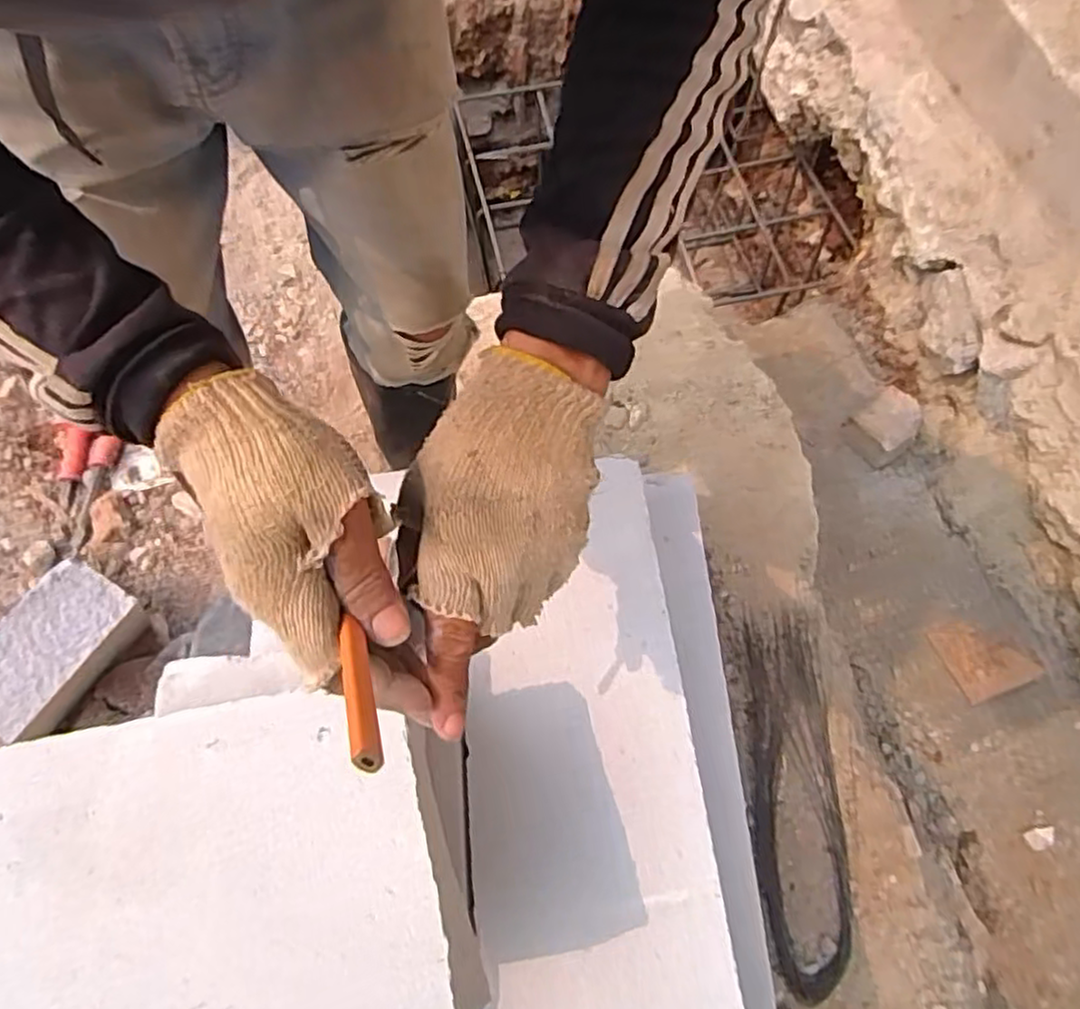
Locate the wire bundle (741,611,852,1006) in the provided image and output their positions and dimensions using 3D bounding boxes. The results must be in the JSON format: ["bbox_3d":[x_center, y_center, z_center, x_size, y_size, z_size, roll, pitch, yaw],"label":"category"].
[{"bbox_3d":[0.311,0.345,0.858,0.100,0.029,0.423,1,64,0],"label":"wire bundle"}]

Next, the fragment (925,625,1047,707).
[{"bbox_3d":[0.759,0.256,1.212,0.139,0.025,0.130,-19,66,-10],"label":"fragment"}]

